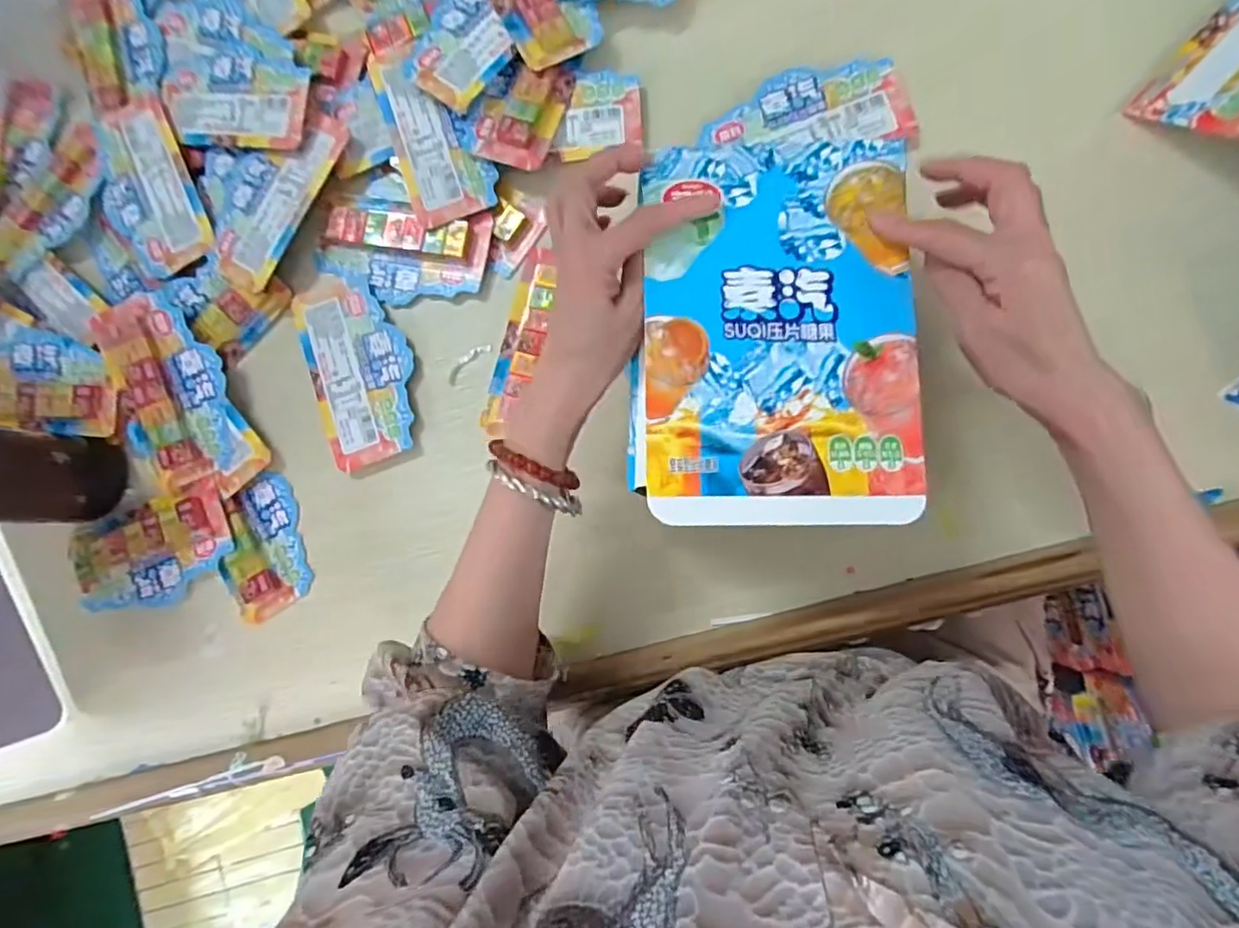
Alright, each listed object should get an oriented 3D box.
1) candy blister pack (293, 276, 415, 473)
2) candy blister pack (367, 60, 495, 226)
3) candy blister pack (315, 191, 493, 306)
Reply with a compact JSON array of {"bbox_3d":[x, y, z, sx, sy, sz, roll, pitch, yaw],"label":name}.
[{"bbox_3d":[-0.199,-0.074,0.454,0.076,0.007,0.144,-18,86,5],"label":"candy blister pack"},{"bbox_3d":[-0.141,-0.251,0.450,0.064,0.013,0.137,-20,85,5],"label":"candy blister pack"},{"bbox_3d":[-0.169,-0.165,0.460,0.137,0.018,0.075,12,89,7],"label":"candy blister pack"}]

